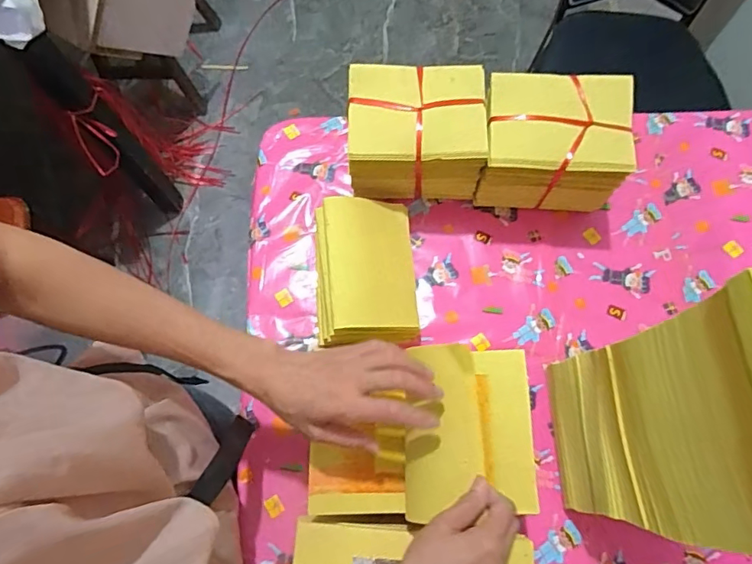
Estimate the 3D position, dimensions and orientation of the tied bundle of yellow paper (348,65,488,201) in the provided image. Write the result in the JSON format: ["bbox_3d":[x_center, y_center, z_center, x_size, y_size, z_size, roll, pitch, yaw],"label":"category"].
[{"bbox_3d":[0.049,-0.181,0.632,0.157,0.129,0.116,0,73,1],"label":"tied bundle of yellow paper"}]

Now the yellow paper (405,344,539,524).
[{"bbox_3d":[0.093,0.143,0.483,0.128,0.076,0.155,-1,73,1],"label":"yellow paper"}]

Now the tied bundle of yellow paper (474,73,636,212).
[{"bbox_3d":[0.213,-0.165,0.631,0.160,0.150,0.114,4,73,2],"label":"tied bundle of yellow paper"}]

